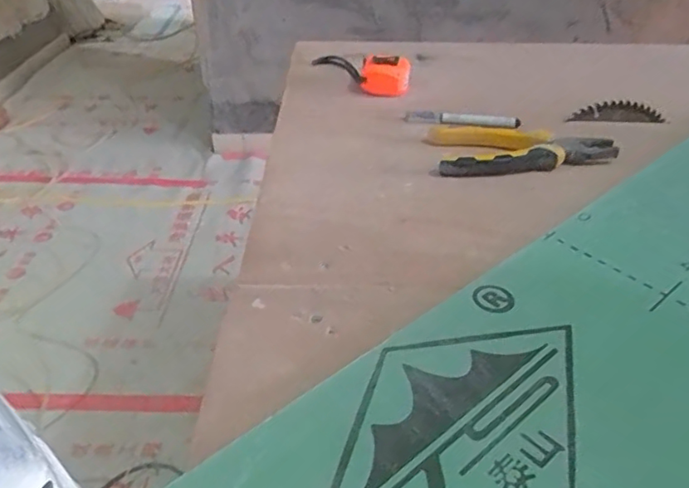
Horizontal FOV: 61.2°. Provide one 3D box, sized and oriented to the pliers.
[{"bbox_3d":[0.195,-0.114,0.672,0.210,0.026,0.108,-6,36,-7],"label":"pliers"}]

